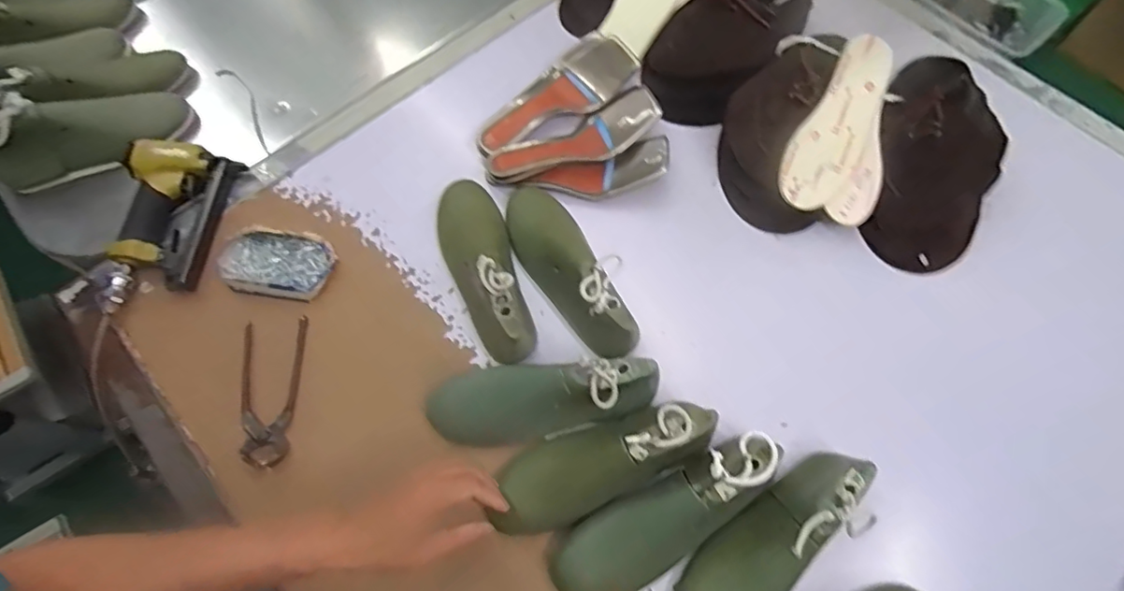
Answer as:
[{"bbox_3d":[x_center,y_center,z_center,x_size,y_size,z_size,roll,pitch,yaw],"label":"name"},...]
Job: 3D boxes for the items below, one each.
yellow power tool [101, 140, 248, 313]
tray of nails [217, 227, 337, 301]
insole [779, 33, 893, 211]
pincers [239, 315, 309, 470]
[{"bbox_3d":[-0.506,-0.089,0.707,0.133,0.047,0.227,3,67,2],"label":"yellow power tool"},{"bbox_3d":[-0.359,-0.041,0.695,0.138,0.020,0.089,9,68,4],"label":"tray of nails"},{"bbox_3d":[0.355,-0.218,0.700,0.083,0.006,0.258,34,80,-5],"label":"insole"},{"bbox_3d":[-0.343,0.108,0.635,0.071,0.025,0.171,-4,67,-2],"label":"pincers"}]

